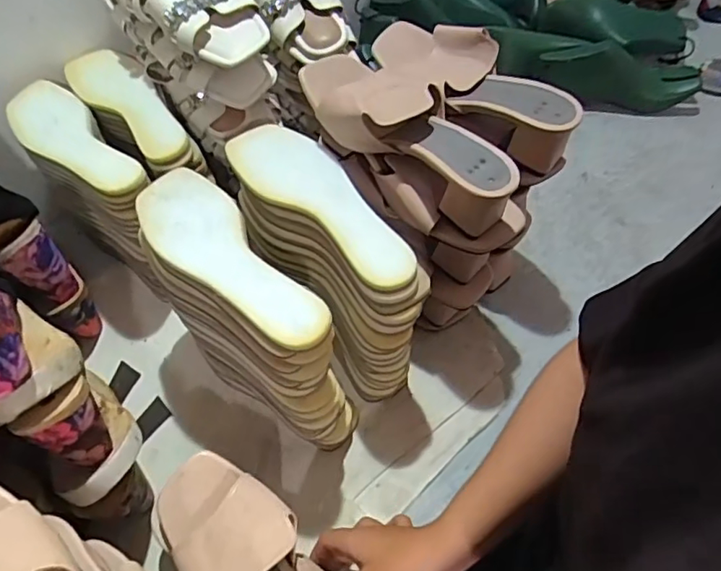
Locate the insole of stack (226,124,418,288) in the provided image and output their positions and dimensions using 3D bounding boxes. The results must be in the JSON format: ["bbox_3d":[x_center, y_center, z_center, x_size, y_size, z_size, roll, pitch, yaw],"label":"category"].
[{"bbox_3d":[-0.031,-0.085,0.524,0.226,0.014,0.082,40,59,22],"label":"insole of stack"}]

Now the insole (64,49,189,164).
[{"bbox_3d":[-0.269,-0.215,0.658,0.073,0.017,0.226,-36,60,-19],"label":"insole"}]

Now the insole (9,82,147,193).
[{"bbox_3d":[-0.318,-0.158,0.617,0.074,0.012,0.220,-39,65,-17],"label":"insole"}]

